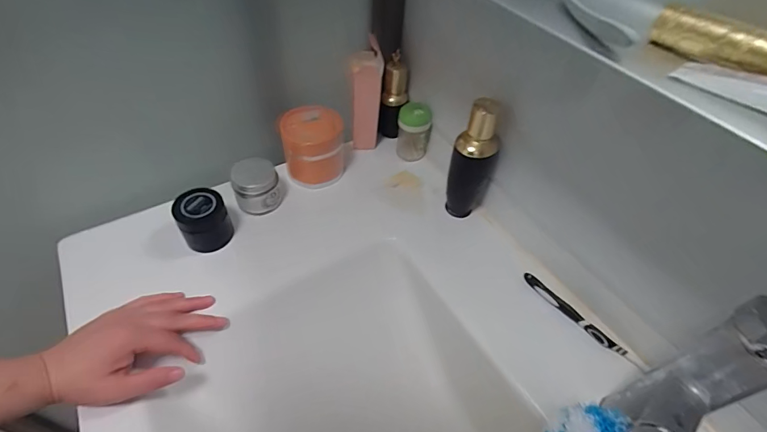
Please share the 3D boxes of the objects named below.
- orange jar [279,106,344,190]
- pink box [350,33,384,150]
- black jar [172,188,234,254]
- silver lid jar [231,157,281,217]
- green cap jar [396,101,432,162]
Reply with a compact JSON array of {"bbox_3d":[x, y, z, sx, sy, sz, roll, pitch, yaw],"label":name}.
[{"bbox_3d":[-0.102,-0.098,0.572,0.084,0.088,0.072,32,54,23],"label":"orange jar"},{"bbox_3d":[-0.025,-0.182,0.614,0.042,0.166,0.046,0,48,-3],"label":"pink box"},{"bbox_3d":[-0.220,0.007,0.502,0.056,0.071,0.044,-23,53,-21],"label":"black jar"},{"bbox_3d":[-0.171,-0.041,0.549,0.057,0.056,0.055,1,48,-2],"label":"silver lid jar"},{"bbox_3d":[0.047,-0.132,0.626,0.050,0.092,0.056,8,49,5],"label":"green cap jar"}]

